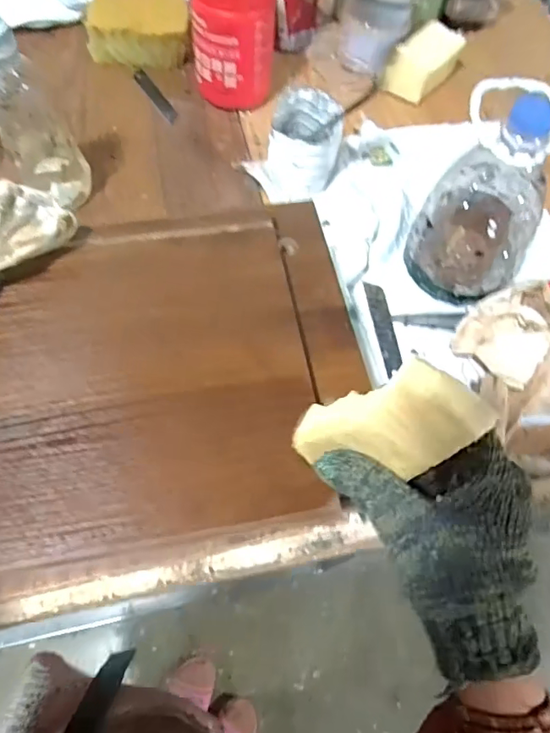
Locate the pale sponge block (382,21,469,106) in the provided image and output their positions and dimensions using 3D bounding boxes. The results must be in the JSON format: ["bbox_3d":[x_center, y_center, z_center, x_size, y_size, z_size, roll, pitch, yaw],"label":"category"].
[{"bbox_3d":[0.171,-0.352,0.586,0.053,0.050,0.090,40,68,15],"label":"pale sponge block"}]

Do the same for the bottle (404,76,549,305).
[{"bbox_3d":[0.177,-0.140,0.424,0.099,0.156,0.100,26,65,9],"label":"bottle"}]

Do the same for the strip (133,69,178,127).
[{"bbox_3d":[-0.134,-0.305,0.568,0.017,0.005,0.091,-30,69,-16],"label":"strip"}]

